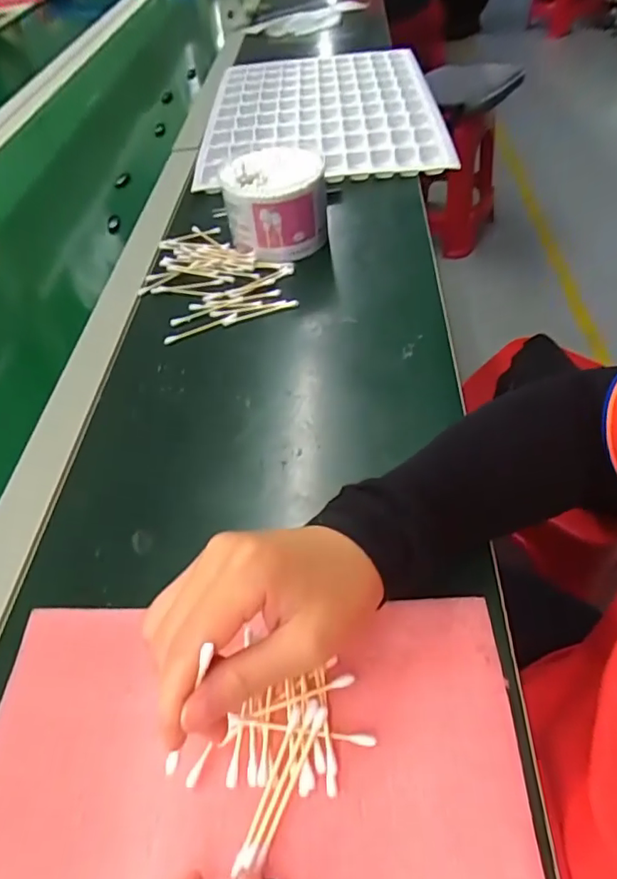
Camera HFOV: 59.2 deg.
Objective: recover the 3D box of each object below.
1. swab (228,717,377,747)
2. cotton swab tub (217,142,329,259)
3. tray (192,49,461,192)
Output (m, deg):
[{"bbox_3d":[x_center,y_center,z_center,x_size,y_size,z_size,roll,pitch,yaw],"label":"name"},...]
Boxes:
[{"bbox_3d":[-0.002,0.140,0.260,0.068,0.008,0.005,2,49,7],"label":"swab"},{"bbox_3d":[-0.034,-0.249,0.574,0.103,0.082,0.118,-8,49,1],"label":"cotton swab tub"},{"bbox_3d":[0.015,-0.474,0.785,0.323,0.013,0.426,-5,56,1],"label":"tray"}]

